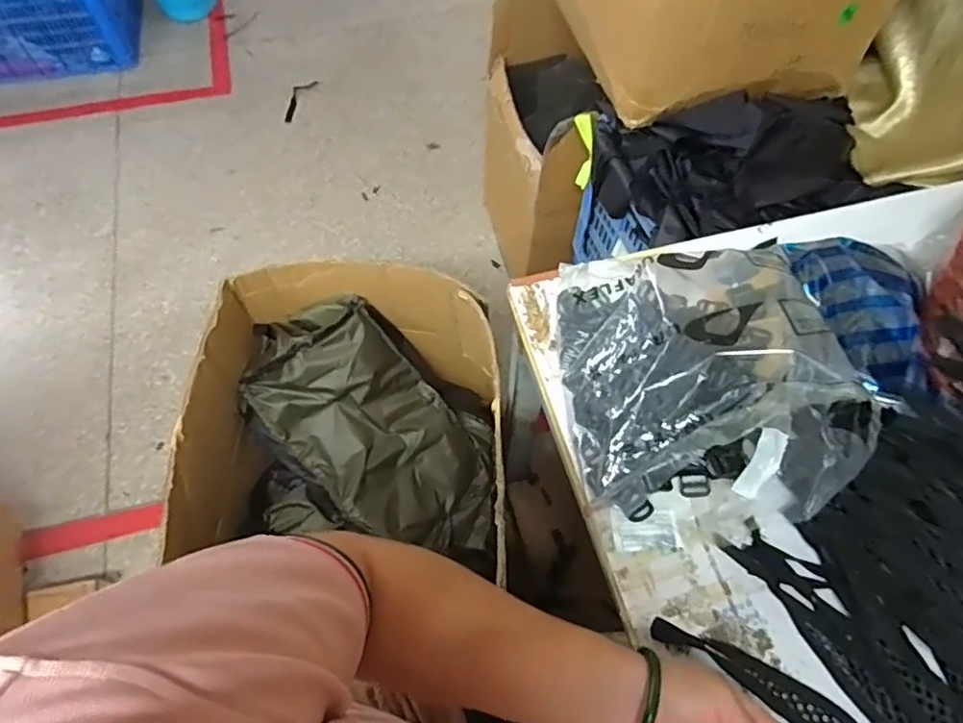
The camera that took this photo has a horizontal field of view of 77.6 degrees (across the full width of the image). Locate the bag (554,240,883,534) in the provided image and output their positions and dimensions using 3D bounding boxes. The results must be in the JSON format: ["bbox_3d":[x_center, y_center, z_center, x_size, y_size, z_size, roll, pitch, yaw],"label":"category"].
[{"bbox_3d":[0.206,-0.001,0.571,0.253,0.116,0.300,2,62,1],"label":"bag"}]

